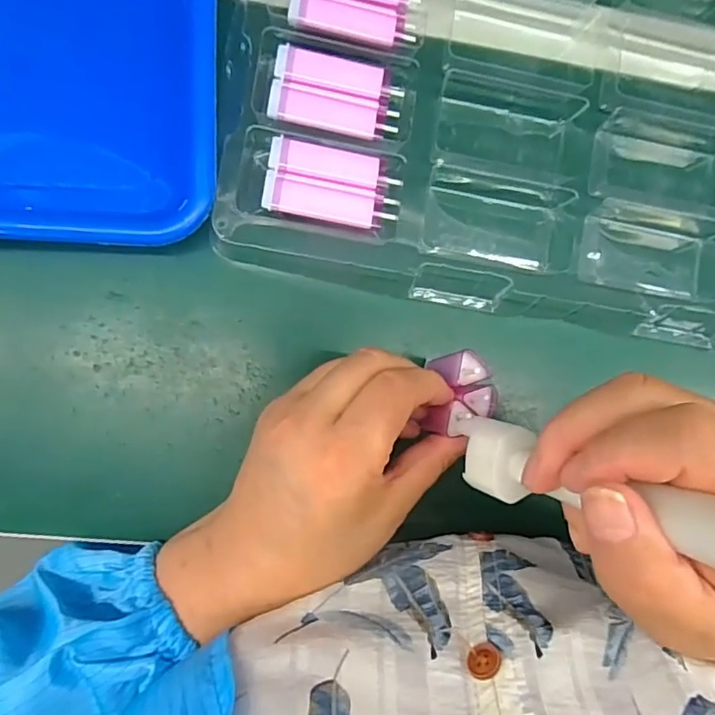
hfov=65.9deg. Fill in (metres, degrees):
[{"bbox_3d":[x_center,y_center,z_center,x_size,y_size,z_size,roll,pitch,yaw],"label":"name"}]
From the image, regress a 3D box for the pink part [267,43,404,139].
[{"bbox_3d":[-0.011,-0.140,0.295,0.068,0.006,0.040,8,86,-8],"label":"pink part"}]

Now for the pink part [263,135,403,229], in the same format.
[{"bbox_3d":[-0.013,-0.091,0.291,0.068,0.011,0.040,7,86,-8],"label":"pink part"}]

